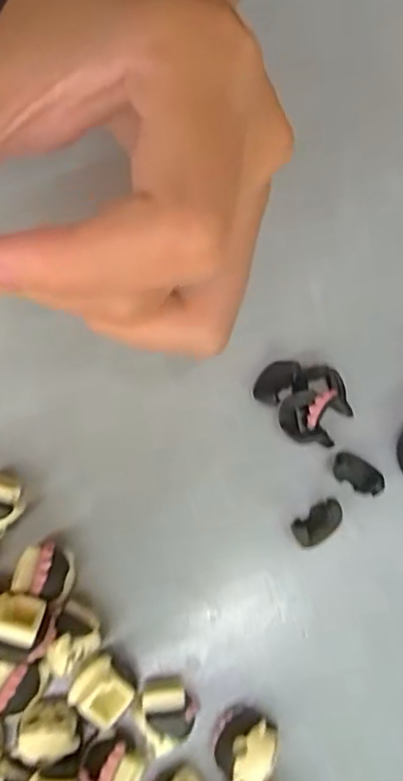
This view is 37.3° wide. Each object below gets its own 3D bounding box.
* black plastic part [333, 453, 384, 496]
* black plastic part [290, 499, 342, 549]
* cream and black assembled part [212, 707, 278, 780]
[{"bbox_3d":[0.046,0.024,0.176,0.015,0.005,0.009,32,73,5],"label":"black plastic part"},{"bbox_3d":[0.033,0.038,0.170,0.014,0.009,0.009,-29,78,-12],"label":"black plastic part"},{"bbox_3d":[0.011,0.089,0.150,0.014,0.012,0.016,9,73,-2],"label":"cream and black assembled part"}]

